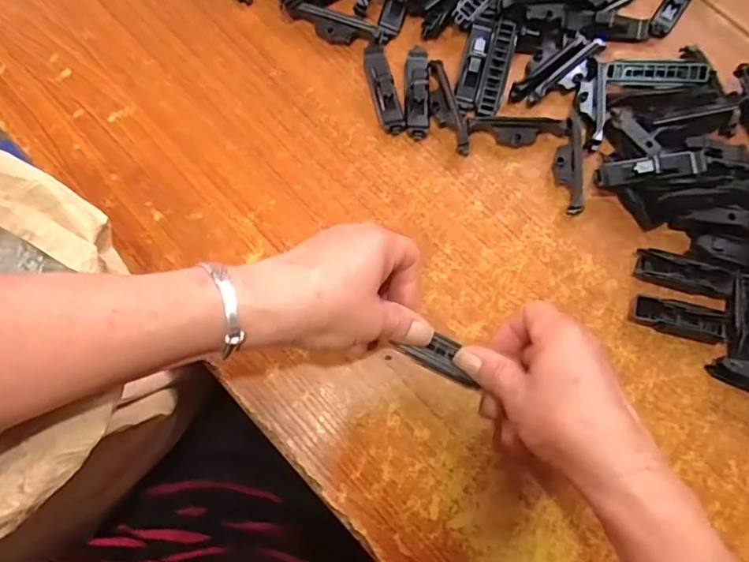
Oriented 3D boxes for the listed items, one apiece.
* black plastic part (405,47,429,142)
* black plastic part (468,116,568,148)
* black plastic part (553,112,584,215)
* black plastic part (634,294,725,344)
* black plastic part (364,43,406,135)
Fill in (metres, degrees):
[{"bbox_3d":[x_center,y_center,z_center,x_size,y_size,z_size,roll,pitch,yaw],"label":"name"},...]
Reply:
[{"bbox_3d":[0.034,-0.153,0.414,0.019,0.020,0.083,1,75,-1],"label":"black plastic part"},{"bbox_3d":[0.110,-0.114,0.409,0.073,0.015,0.019,4,75,0],"label":"black plastic part"},{"bbox_3d":[0.147,-0.091,0.402,0.018,0.020,0.080,3,75,-1],"label":"black plastic part"},{"bbox_3d":[0.215,0.026,0.374,0.066,0.013,0.024,15,75,3],"label":"black plastic part"},{"bbox_3d":[0.007,-0.152,0.416,0.018,0.016,0.079,-12,76,-5],"label":"black plastic part"}]

